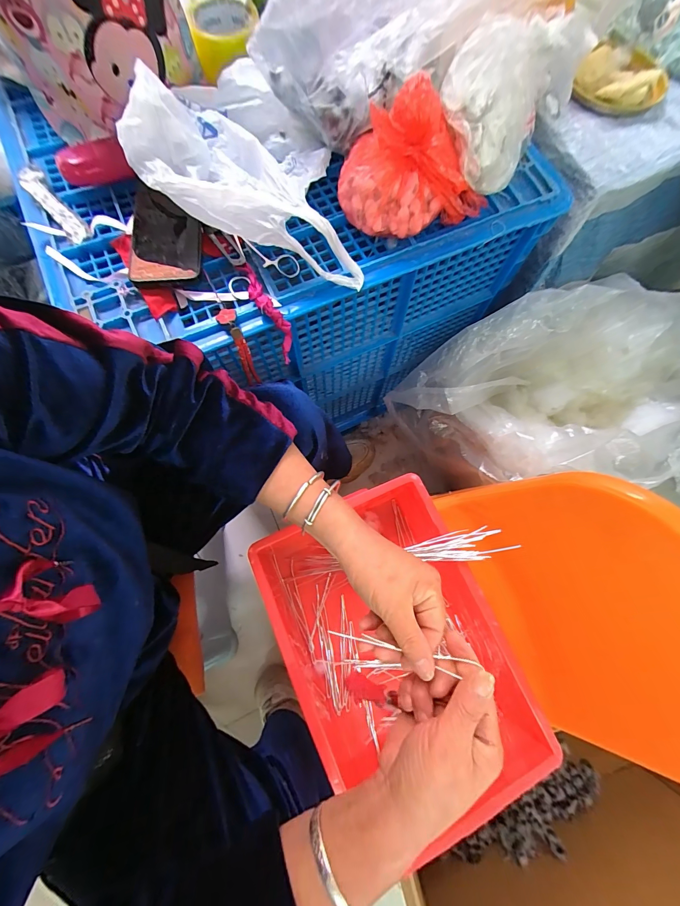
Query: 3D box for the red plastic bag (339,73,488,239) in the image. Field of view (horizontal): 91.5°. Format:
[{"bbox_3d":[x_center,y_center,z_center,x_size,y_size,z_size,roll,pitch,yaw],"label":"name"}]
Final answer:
[{"bbox_3d":[0.087,-0.334,0.373,0.174,0.103,0.116,0,75,-1],"label":"red plastic bag"}]

